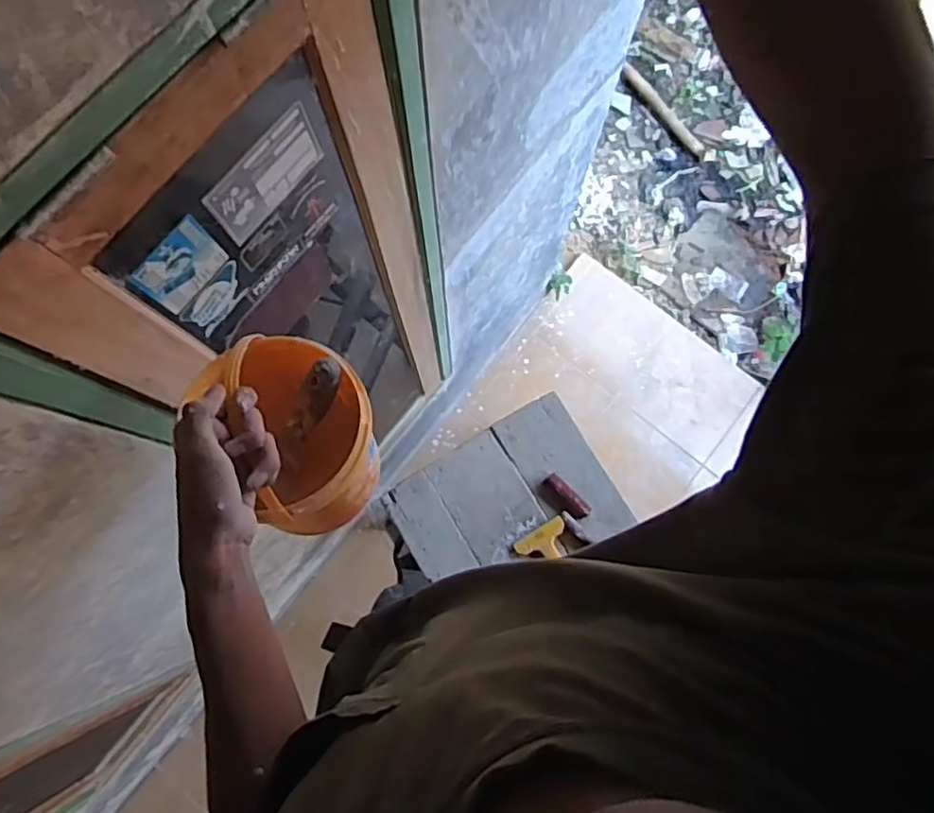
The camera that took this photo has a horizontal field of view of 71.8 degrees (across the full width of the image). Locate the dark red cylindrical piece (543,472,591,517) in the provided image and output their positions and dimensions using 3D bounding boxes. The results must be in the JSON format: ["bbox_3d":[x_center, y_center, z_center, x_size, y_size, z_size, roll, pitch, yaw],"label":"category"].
[{"bbox_3d":[0.187,0.167,1.210,0.033,0.029,0.100,-44,82,-8],"label":"dark red cylindrical piece"}]

